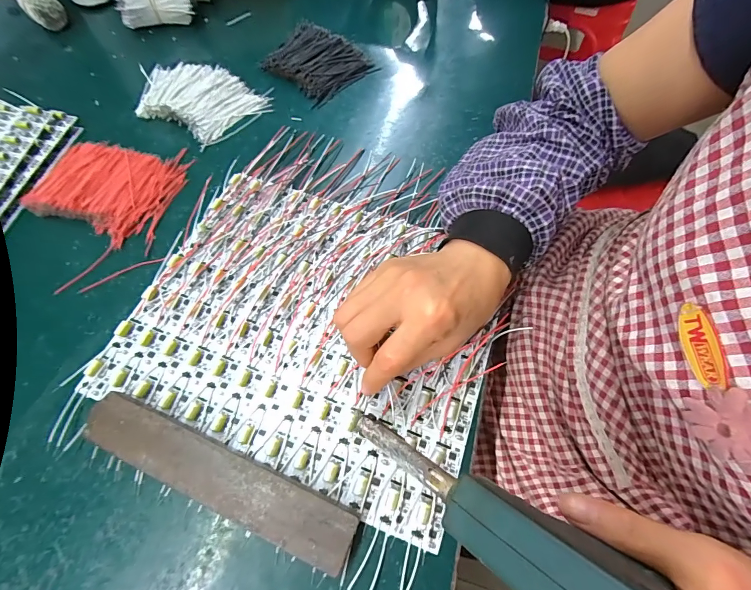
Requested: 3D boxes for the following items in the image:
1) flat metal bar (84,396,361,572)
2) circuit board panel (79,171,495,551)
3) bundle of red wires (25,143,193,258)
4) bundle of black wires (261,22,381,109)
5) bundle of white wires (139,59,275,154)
[{"bbox_3d":[-0.108,0.119,0.239,0.196,0.005,0.036,21,70,10],"label":"flat metal bar"},{"bbox_3d":[-0.054,0.016,0.303,0.288,0.011,0.236,19,65,9],"label":"circuit board panel"},{"bbox_3d":[-0.276,-0.108,0.361,0.141,0.017,0.114,7,63,4],"label":"bundle of red wires"},{"bbox_3d":[-0.073,-0.296,0.455,0.102,0.020,0.112,-41,70,-18],"label":"bundle of black wires"},{"bbox_3d":[-0.216,-0.237,0.427,0.161,0.016,0.102,30,67,14],"label":"bundle of white wires"}]

